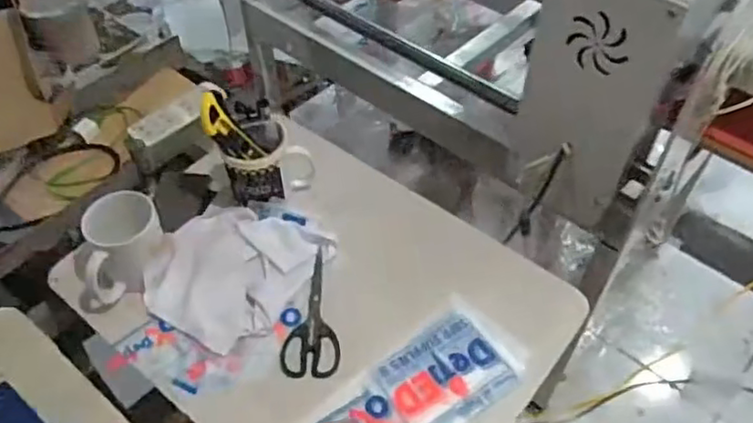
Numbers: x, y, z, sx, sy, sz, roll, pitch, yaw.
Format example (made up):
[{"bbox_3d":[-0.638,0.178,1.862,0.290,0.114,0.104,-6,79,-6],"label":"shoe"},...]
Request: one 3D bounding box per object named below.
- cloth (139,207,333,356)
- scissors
[{"bbox_3d":[-0.171,0.068,0.749,0.168,0.028,0.183,22,54,18],"label":"cloth"},{"bbox_3d":[-0.076,0.116,0.726,0.063,0.013,0.162,-3,50,-2],"label":"scissors"}]

